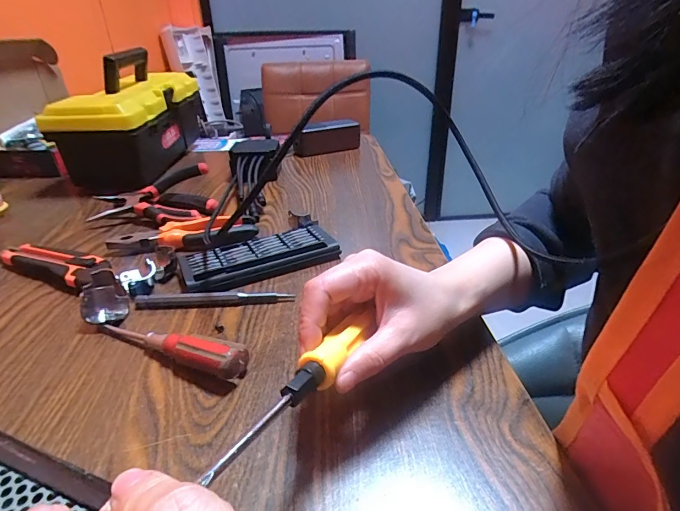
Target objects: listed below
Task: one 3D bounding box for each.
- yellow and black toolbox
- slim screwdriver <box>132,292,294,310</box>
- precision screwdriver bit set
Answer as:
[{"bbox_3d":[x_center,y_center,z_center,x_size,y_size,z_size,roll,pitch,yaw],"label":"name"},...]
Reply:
[{"bbox_3d":[-0.353,-0.247,0.709,0.137,0.182,0.328,1,30,3],"label":"yellow and black toolbox"},{"bbox_3d":[-0.112,0.039,0.356,0.139,0.011,0.009,-2,30,-3],"label":"slim screwdriver"},{"bbox_3d":[-0.084,0.000,0.423,0.156,0.014,0.075,-16,33,-24],"label":"precision screwdriver bit set"}]

